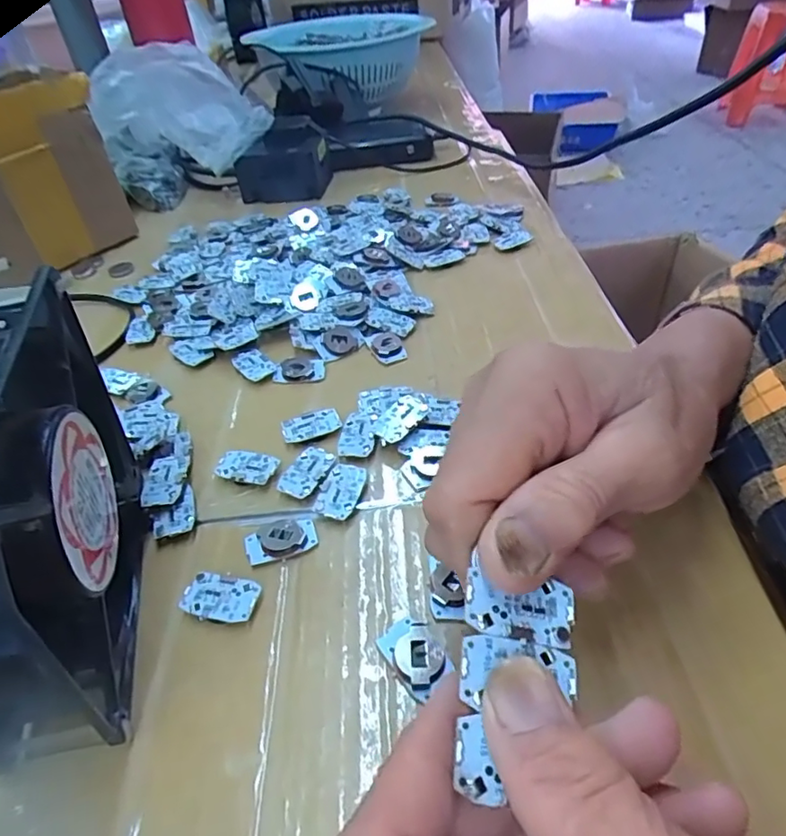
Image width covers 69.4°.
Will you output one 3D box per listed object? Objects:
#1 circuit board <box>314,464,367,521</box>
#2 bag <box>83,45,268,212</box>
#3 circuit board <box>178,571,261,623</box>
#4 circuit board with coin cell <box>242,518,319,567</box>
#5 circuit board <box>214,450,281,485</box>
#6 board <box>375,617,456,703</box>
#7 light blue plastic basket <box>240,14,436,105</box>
[{"bbox_3d":[-0.024,0.032,0.257,0.018,0.004,0.028,9,45,15],"label":"circuit board"},{"bbox_3d":[-0.197,-0.275,0.528,0.139,0.112,0.118,-21,45,-17],"label":"bag"},{"bbox_3d":[-0.067,0.071,0.223,0.030,0.005,0.017,5,44,10],"label":"circuit board"},{"bbox_3d":[-0.048,0.052,0.243,0.029,0.005,0.019,-14,44,-9],"label":"circuit board with coin cell"},{"bbox_3d":[-0.070,0.024,0.274,0.029,0.006,0.018,12,46,18],"label":"circuit board"},{"bbox_3d":[0.008,0.083,0.202,0.018,0.006,0.027,-24,46,-20],"label":"board"},{"bbox_3d":[-0.060,-0.441,0.697,0.187,0.066,0.181,-26,47,-21],"label":"light blue plastic basket"}]

